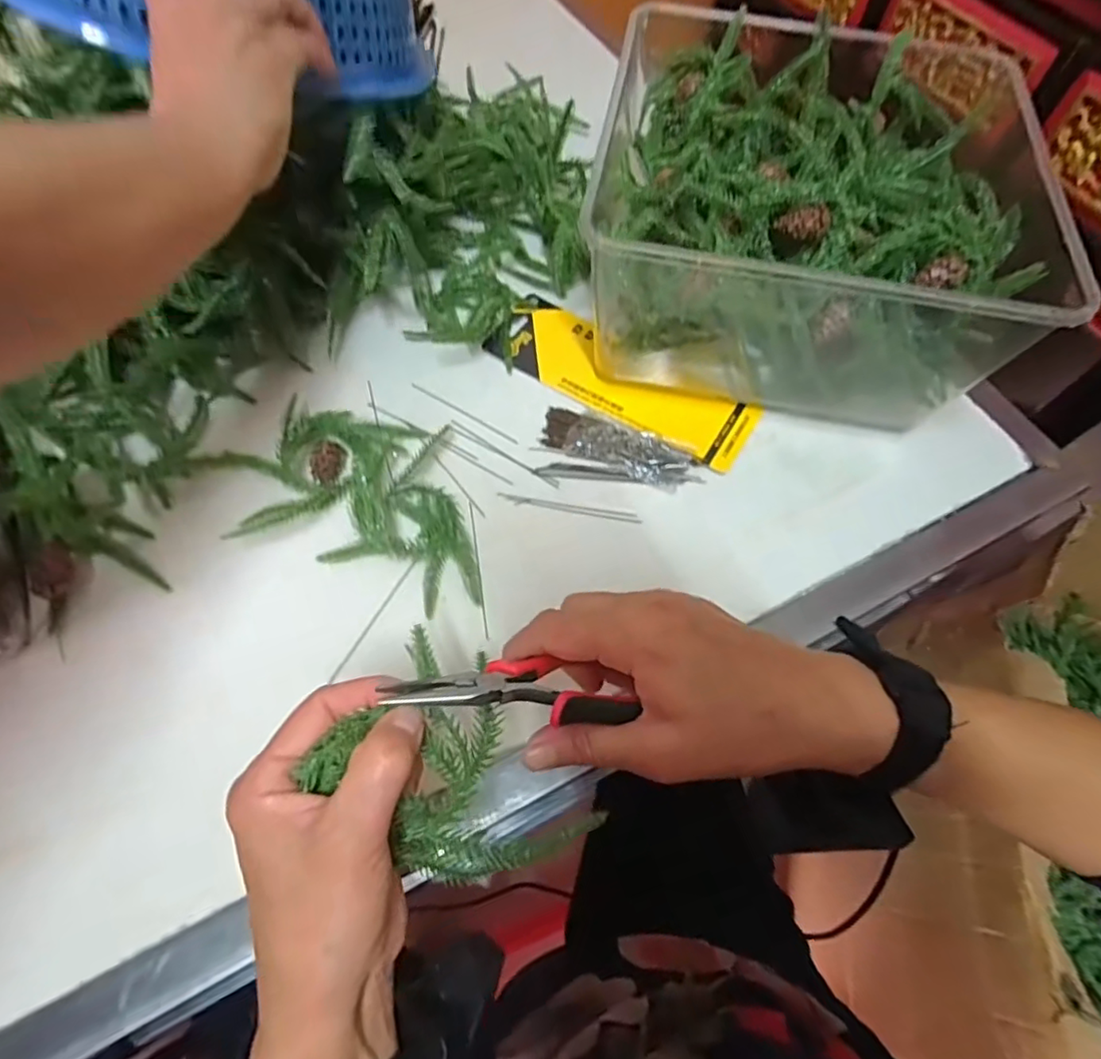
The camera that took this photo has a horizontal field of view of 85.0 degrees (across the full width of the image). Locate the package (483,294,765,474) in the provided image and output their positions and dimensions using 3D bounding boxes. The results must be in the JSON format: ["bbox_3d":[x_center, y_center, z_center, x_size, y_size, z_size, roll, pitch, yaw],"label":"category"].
[{"bbox_3d":[0.057,-0.123,0.483,0.217,0.014,0.075,34,66,12],"label":"package"}]

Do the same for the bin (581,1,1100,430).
[{"bbox_3d":[0.184,-0.226,0.463,0.283,0.150,0.276,10,64,2],"label":"bin"}]

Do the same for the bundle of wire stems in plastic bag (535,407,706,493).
[{"bbox_3d":[0.053,-0.061,0.453,0.119,0.014,0.056,9,64,1],"label":"bundle of wire stems in plastic bag"}]

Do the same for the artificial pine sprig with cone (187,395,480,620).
[{"bbox_3d":[-0.141,-0.022,0.411,0.157,0.037,0.158,1,64,-3],"label":"artificial pine sprig with cone"}]

